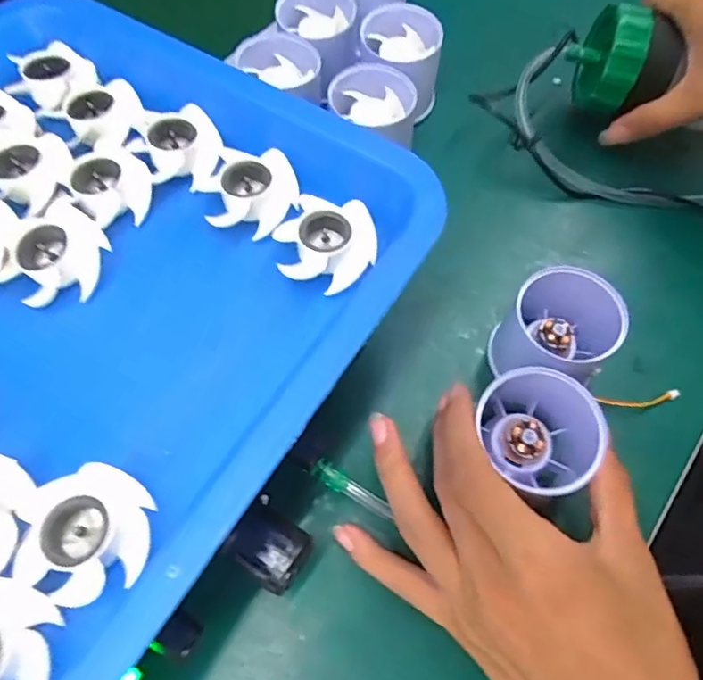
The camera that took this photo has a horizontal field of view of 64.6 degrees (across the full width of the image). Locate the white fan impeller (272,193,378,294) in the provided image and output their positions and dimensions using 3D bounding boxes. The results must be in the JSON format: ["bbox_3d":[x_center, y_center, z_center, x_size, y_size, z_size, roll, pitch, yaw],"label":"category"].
[{"bbox_3d":[-0.010,-0.044,0.245,0.037,0.020,0.039,27,66,13],"label":"white fan impeller"}]

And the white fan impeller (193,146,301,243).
[{"bbox_3d":[-0.046,-0.069,0.258,0.042,0.018,0.038,0,63,0],"label":"white fan impeller"}]

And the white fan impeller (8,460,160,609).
[{"bbox_3d":[-0.092,0.066,0.191,0.041,0.015,0.043,0,63,0],"label":"white fan impeller"}]

